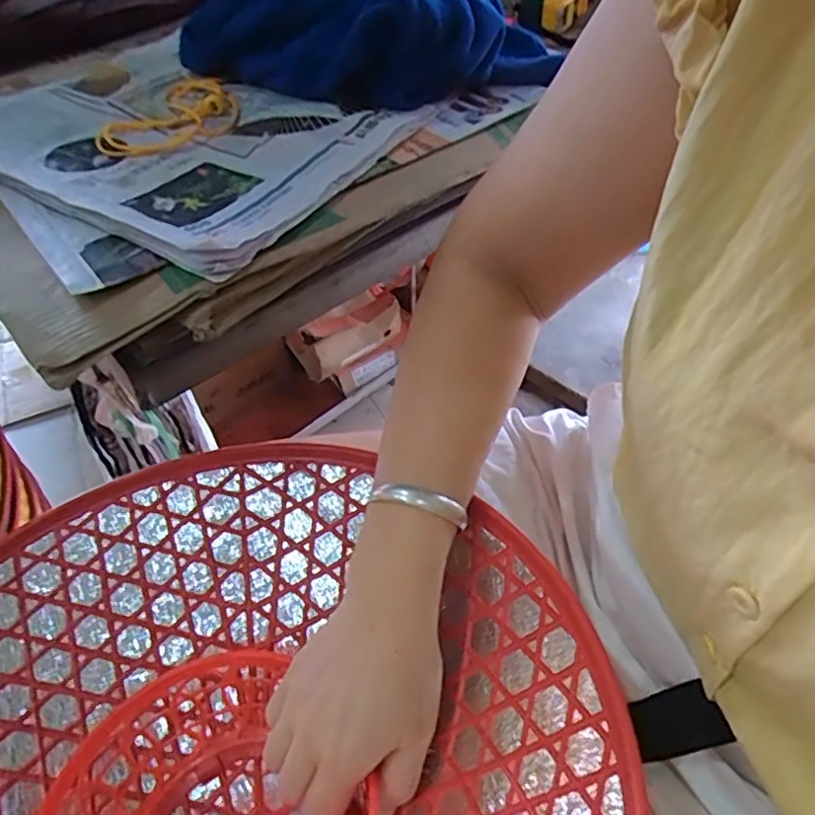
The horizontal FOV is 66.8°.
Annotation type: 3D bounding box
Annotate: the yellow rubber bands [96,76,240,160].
[{"bbox_3d":[-0.157,-0.201,0.427,0.073,0.009,0.122,15,49,16],"label":"yellow rubber bands"}]

